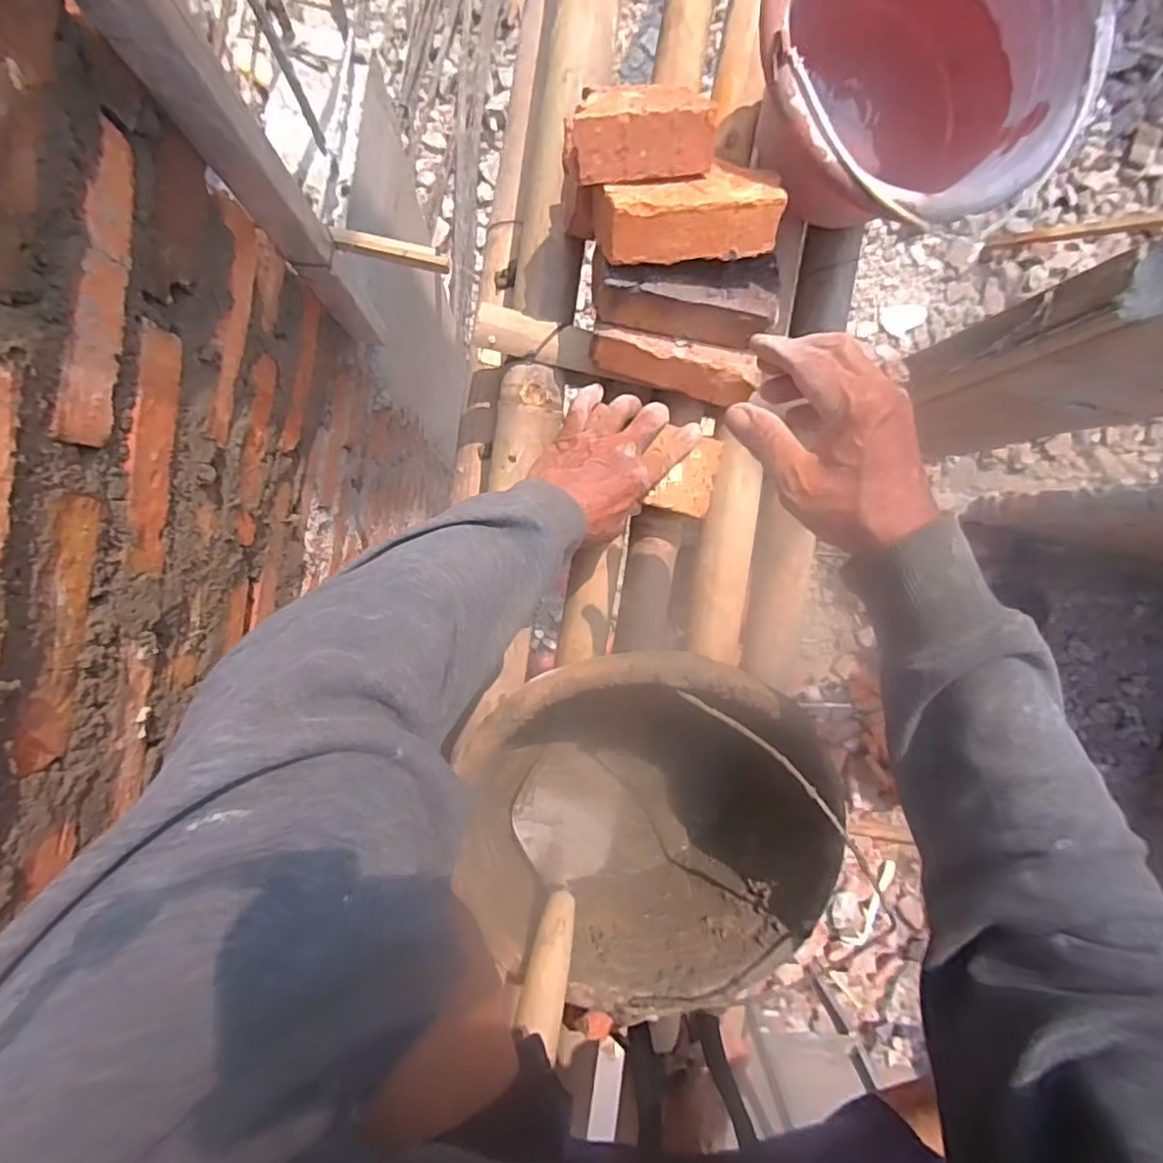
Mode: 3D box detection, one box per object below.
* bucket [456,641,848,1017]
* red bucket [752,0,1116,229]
[{"bbox_3d":[0.048,0.176,0.509,0.270,0.170,0.256,-1,94,-6],"label":"bucket"},{"bbox_3d":[0.242,-0.389,0.502,0.231,0.186,0.233,0,94,-6],"label":"red bucket"}]

